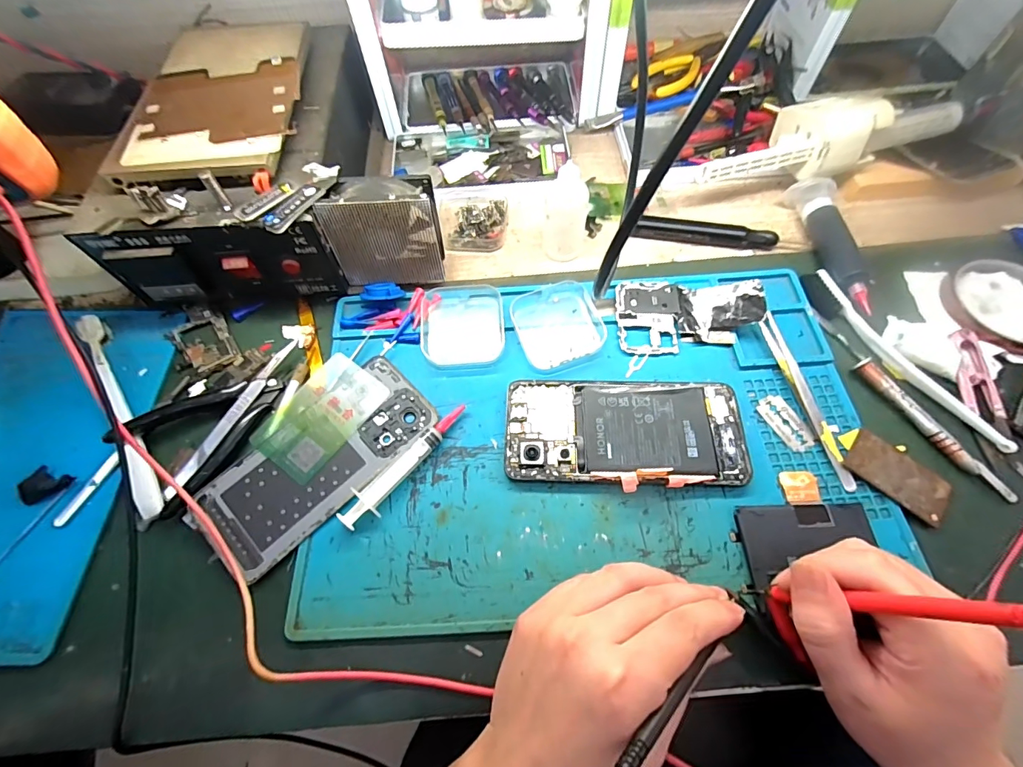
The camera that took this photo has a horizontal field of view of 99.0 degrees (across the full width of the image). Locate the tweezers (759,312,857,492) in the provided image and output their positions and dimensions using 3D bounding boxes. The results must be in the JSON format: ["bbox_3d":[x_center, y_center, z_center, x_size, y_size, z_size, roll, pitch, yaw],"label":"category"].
[{"bbox_3d":[0.203,0.009,0.301,0.007,0.017,0.127,-13,63,-4],"label":"tweezers"}]

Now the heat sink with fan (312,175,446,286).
[{"bbox_3d":[-0.094,-0.111,0.334,0.080,0.083,0.030,-14,63,-5],"label":"heat sink with fan"}]

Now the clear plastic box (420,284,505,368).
[{"bbox_3d":[-0.038,-0.047,0.343,0.062,0.013,0.071,-5,62,-1],"label":"clear plastic box"}]

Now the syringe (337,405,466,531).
[{"bbox_3d":[-0.069,0.053,0.291,0.018,0.013,0.104,38,70,19],"label":"syringe"}]

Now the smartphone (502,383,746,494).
[{"bbox_3d":[0.076,0.032,0.298,0.158,0.011,0.075,-1,62,2],"label":"smartphone"}]

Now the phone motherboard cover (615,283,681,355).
[{"bbox_3d":[0.107,-0.052,0.342,0.048,0.006,0.062,2,62,3],"label":"phone motherboard cover"}]

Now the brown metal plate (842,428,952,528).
[{"bbox_3d":[0.248,0.058,0.281,0.058,0.006,0.035,39,70,20],"label":"brown metal plate"}]

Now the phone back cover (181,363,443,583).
[{"bbox_3d":[-0.128,0.052,0.292,0.161,0.012,0.070,-39,68,-17],"label":"phone back cover"}]

